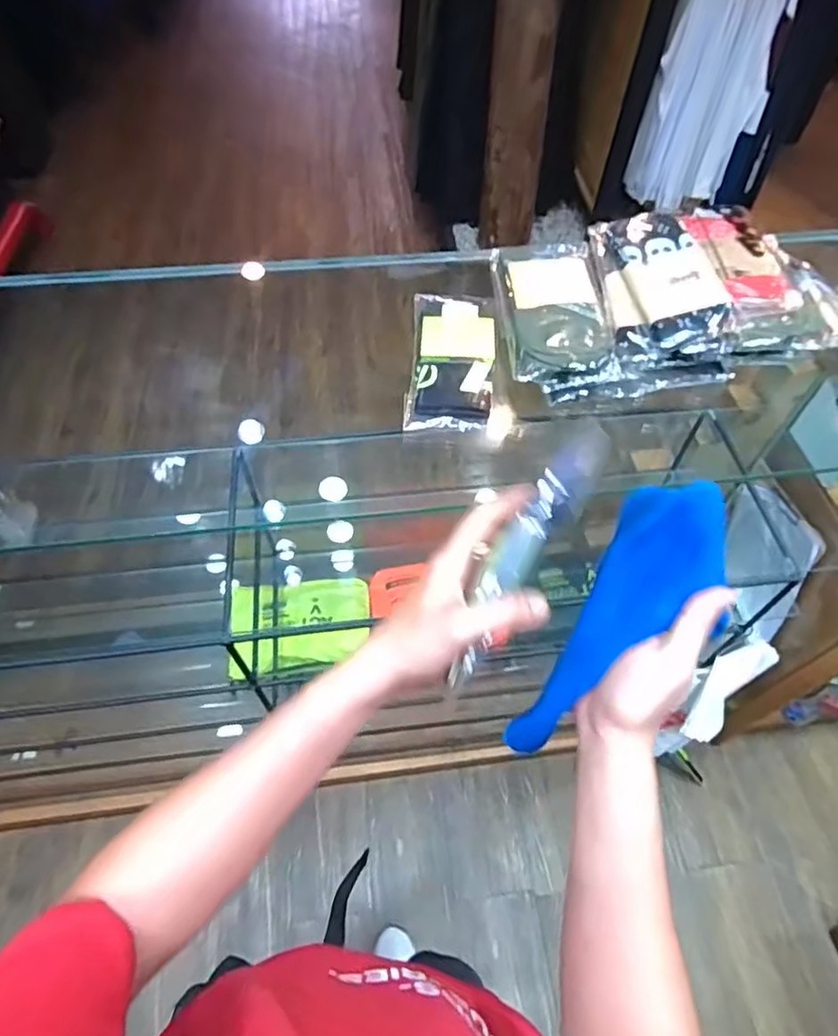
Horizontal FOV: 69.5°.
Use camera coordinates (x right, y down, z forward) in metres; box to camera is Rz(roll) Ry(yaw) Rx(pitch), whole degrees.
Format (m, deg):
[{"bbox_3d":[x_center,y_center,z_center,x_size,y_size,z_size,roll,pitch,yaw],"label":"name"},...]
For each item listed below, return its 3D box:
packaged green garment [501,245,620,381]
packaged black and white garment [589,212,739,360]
[{"bbox_3d":[0.149,-0.240,0.671,0.107,0.023,0.230,-1,56,-2],"label":"packaged green garment"},{"bbox_3d":[0.260,-0.259,0.654,0.116,0.048,0.176,-1,56,-2],"label":"packaged black and white garment"}]

